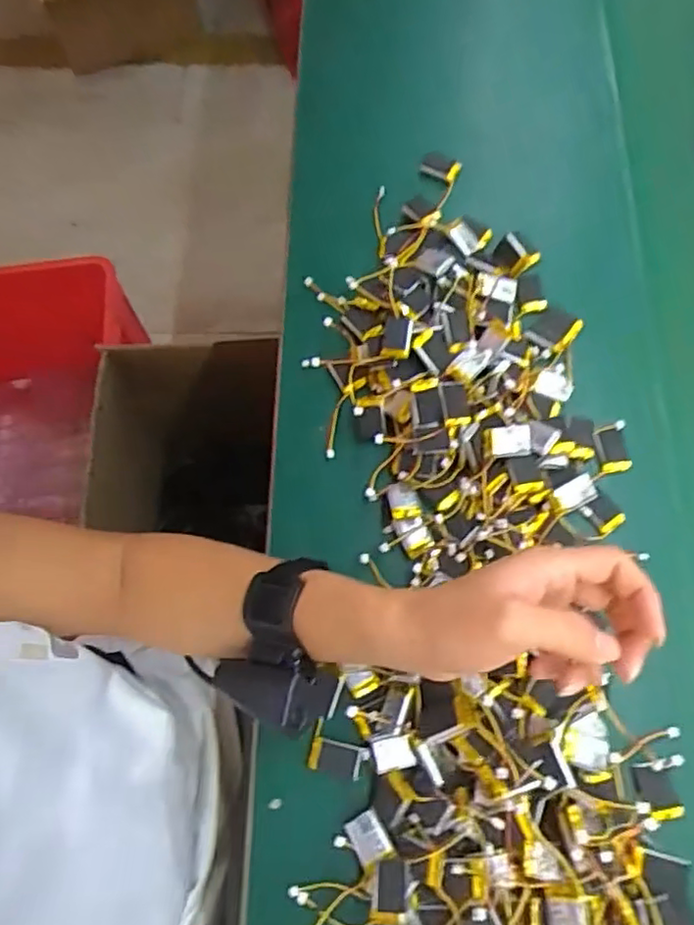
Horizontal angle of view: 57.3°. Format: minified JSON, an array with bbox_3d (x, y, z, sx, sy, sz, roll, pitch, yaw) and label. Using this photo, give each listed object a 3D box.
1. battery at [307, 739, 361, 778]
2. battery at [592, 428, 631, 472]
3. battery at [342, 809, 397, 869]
[{"bbox_3d":[-0.008,0.190,0.407,0.031,0.004,0.019,13,72,5],"label":"battery"},{"bbox_3d":[0.197,-0.009,0.475,0.020,0.011,0.035,-6,71,-1],"label":"battery"},{"bbox_3d":[0.013,0.231,0.388,0.021,0.005,0.029,-34,62,-3],"label":"battery"}]

